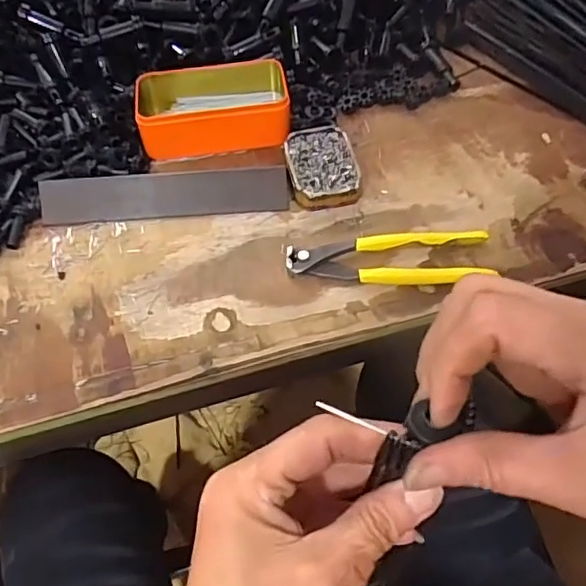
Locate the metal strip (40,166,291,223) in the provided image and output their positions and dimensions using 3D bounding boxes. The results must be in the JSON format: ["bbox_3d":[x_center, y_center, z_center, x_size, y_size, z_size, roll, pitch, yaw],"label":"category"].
[{"bbox_3d":[-0.114,-0.088,0.517,0.216,0.008,0.039,-4,98,-2],"label":"metal strip"}]

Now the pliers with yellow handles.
[{"bbox_3d":[0.077,-0.026,0.472,0.162,0.013,0.047,-1,54,0],"label":"pliers with yellow handles"}]

